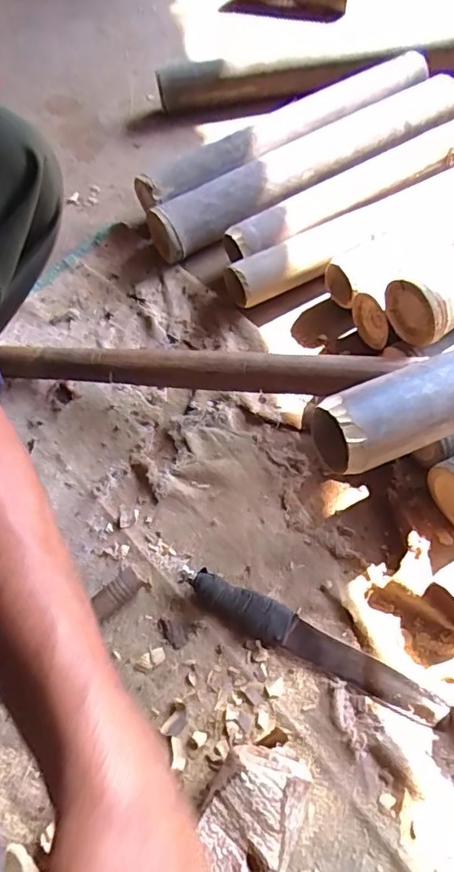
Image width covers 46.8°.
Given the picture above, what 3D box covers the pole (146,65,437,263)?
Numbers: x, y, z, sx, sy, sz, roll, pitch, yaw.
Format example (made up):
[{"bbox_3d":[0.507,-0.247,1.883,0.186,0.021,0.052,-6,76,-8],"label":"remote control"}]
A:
[{"bbox_3d":[0.126,-0.431,0.816,0.554,0.065,0.094,-32,63,-14],"label":"pole"}]

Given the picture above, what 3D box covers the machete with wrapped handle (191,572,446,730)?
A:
[{"bbox_3d":[0.081,0.199,0.499,0.250,0.022,0.035,23,65,16],"label":"machete with wrapped handle"}]

